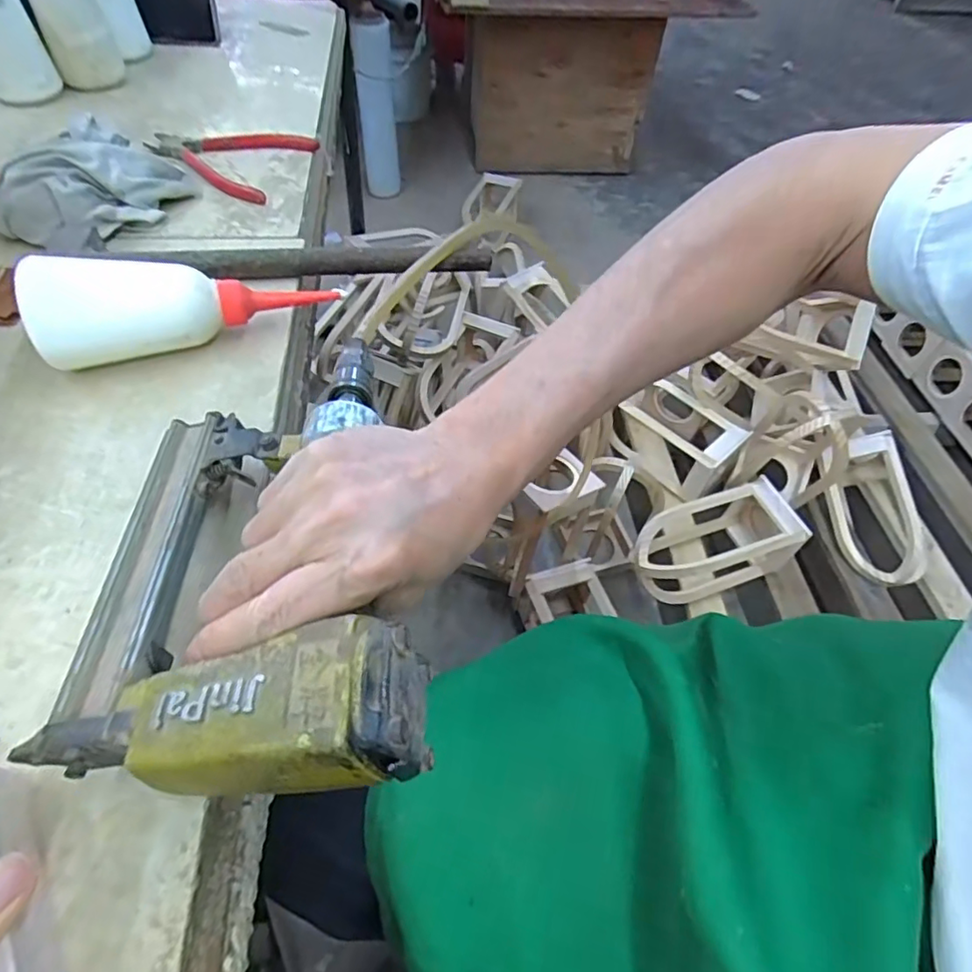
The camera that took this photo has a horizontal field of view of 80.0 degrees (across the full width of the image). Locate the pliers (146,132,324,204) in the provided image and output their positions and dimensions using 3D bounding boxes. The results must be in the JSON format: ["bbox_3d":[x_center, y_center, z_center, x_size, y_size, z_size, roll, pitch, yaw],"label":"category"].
[{"bbox_3d":[-0.247,-0.309,0.538,0.148,0.014,0.110,16,54,8],"label":"pliers"}]

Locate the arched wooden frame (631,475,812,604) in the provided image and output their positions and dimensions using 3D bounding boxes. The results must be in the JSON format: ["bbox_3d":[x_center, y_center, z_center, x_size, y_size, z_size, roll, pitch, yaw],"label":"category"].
[{"bbox_3d":[0.374,0.092,0.948,0.278,0.140,0.115,-13,55,-14],"label":"arched wooden frame"}]

